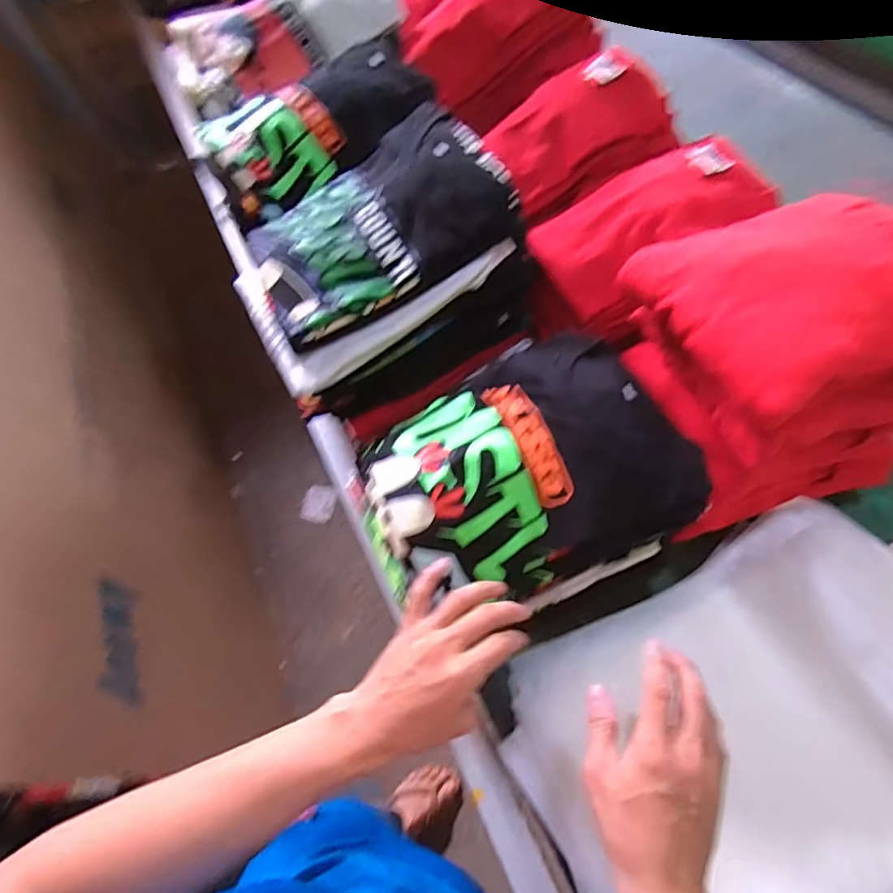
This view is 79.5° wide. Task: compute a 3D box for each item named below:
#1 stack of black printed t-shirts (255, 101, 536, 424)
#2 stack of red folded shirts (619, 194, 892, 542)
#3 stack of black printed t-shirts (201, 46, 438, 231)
[{"bbox_3d":[-0.078,-0.226,0.645,0.304,0.189,0.242,-24,60,-11],"label":"stack of black printed t-shirts"},{"bbox_3d":[0.346,-0.093,0.564,0.287,0.257,0.228,-16,58,-6],"label":"stack of red folded shirts"},{"bbox_3d":[-0.167,-0.412,0.705,0.293,0.086,0.172,-26,60,-12],"label":"stack of black printed t-shirts"}]

